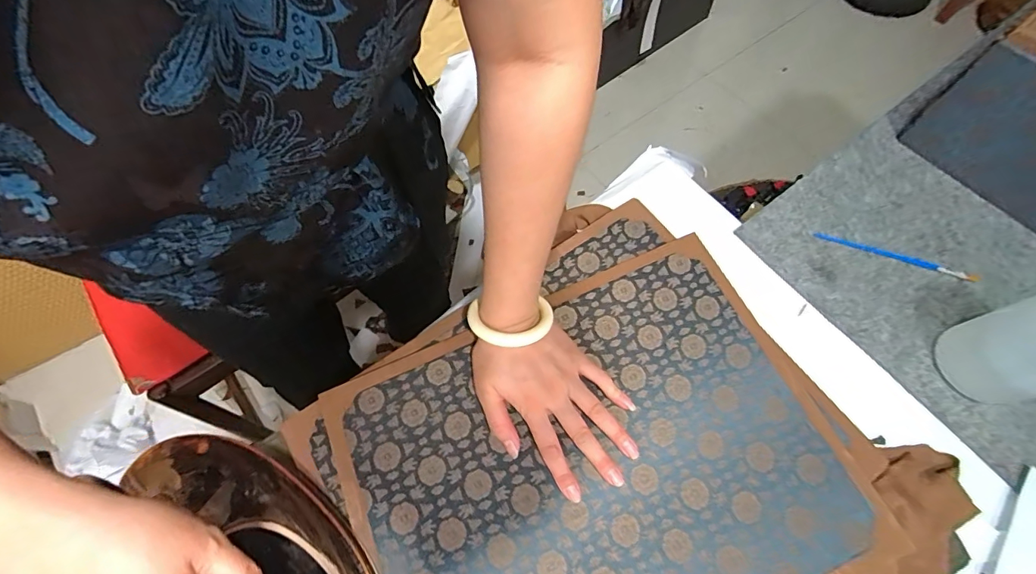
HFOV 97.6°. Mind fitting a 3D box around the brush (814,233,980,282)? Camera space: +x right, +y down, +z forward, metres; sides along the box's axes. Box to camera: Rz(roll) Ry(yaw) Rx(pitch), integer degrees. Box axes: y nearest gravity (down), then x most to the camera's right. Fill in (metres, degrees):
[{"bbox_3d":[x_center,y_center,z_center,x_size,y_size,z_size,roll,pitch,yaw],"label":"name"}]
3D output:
[{"bbox_3d":[0.419,-0.034,0.505,0.163,0.007,0.012,19,70,10],"label":"brush"}]

